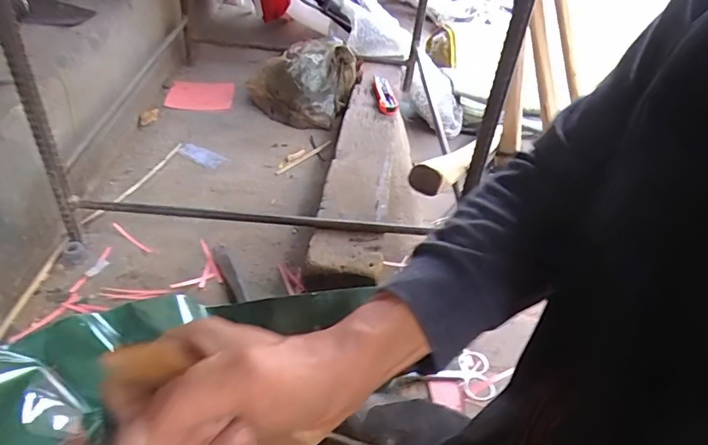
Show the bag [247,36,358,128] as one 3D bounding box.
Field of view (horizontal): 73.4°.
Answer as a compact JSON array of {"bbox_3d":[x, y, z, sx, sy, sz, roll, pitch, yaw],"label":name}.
[{"bbox_3d":[-0.094,-0.269,0.942,0.202,0.140,0.125,-7,43,-18],"label":"bag"}]

